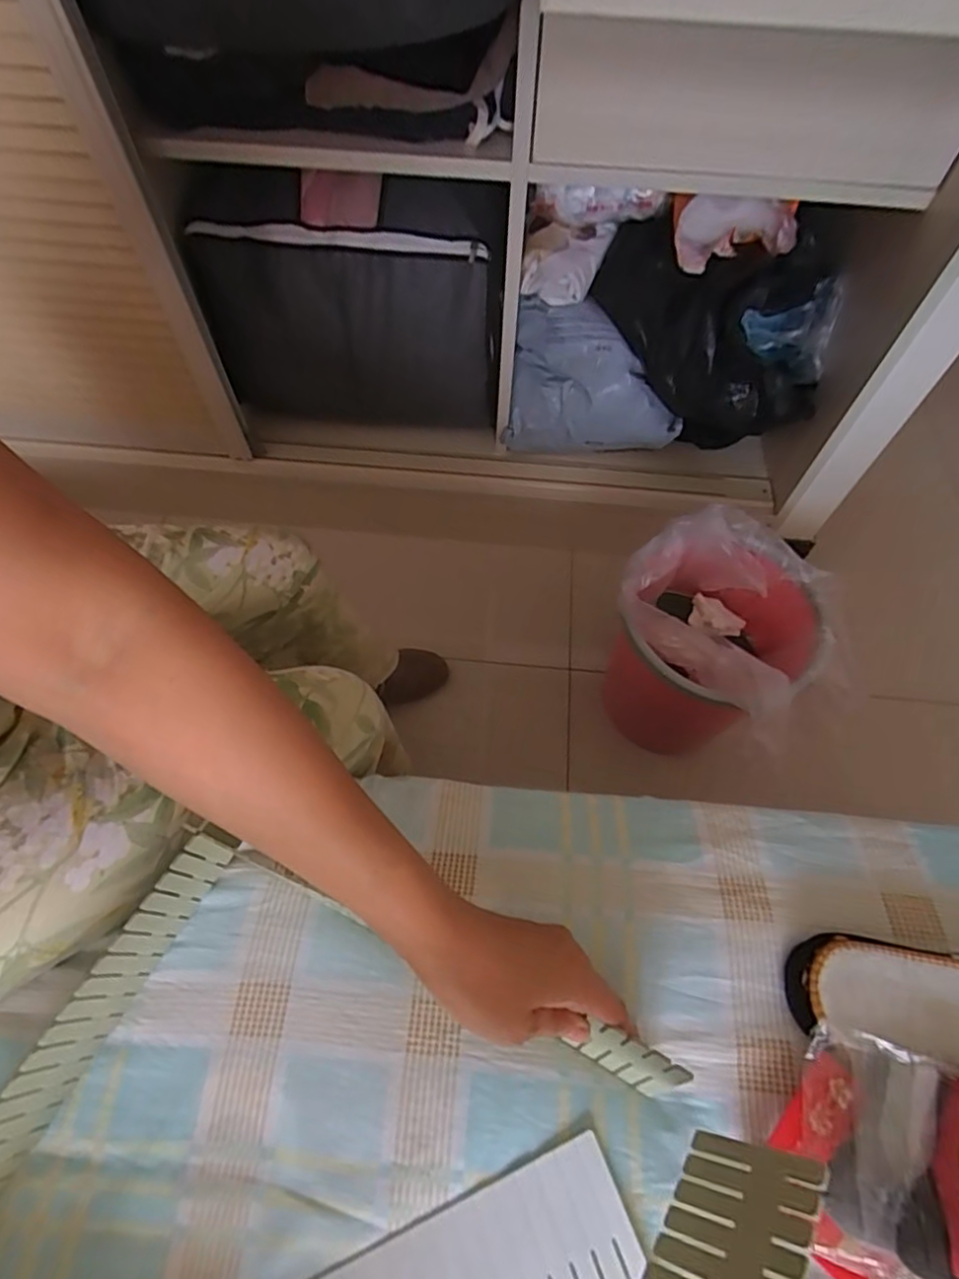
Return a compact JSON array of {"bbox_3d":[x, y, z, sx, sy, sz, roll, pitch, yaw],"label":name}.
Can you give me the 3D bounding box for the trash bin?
[{"bbox_3d":[0.325,0.017,0.874,0.243,0.357,0.255,0,62,-1],"label":"trash bin"}]

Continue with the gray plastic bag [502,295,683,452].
[{"bbox_3d":[0.196,-0.429,1.036,0.293,0.217,0.134,3,62,0],"label":"gray plastic bag"}]

